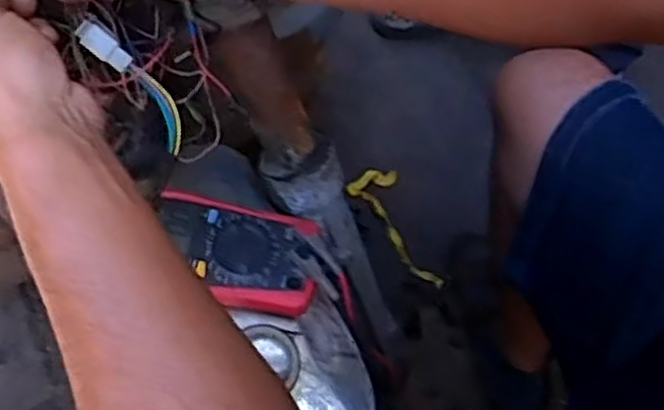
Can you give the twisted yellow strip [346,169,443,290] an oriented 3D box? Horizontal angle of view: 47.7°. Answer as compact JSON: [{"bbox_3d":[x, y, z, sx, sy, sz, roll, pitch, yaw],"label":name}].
[{"bbox_3d":[0.092,0.036,1.159,0.083,0.015,0.214,-17,61,-6],"label":"twisted yellow strip"}]

